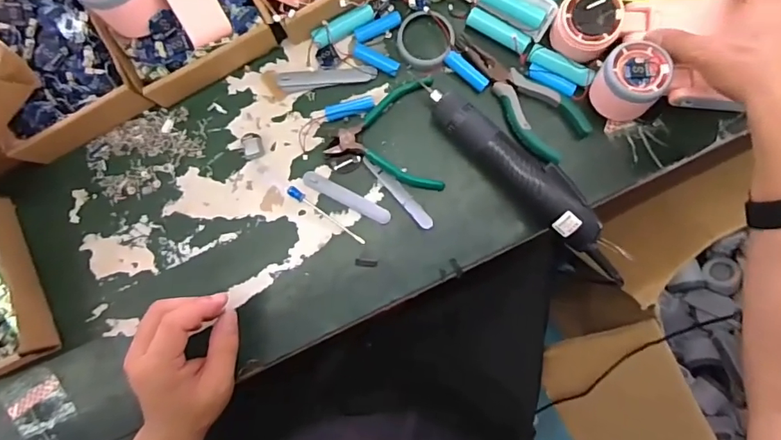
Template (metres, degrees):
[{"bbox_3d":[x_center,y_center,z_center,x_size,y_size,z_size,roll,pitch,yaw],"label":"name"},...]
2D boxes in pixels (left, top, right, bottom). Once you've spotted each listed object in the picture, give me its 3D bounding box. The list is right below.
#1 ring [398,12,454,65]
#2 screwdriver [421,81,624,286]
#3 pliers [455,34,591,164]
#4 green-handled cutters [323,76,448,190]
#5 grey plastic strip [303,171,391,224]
[{"bbox_3d":[0.036,-0.184,0.491,0.058,0.011,0.054,0,85,0],"label":"ring"},{"bbox_3d":[0.123,-0.045,0.461,0.047,0.049,0.235,-45,86,-3],"label":"screwdriver"},{"bbox_3d":[0.126,-0.127,0.475,0.060,0.025,0.151,-39,86,-3],"label":"pliers"},{"bbox_3d":[-0.008,-0.080,0.476,0.109,0.012,0.112,-7,85,0],"label":"green-handled cutters"},{"bbox_3d":[-0.044,-0.022,0.481,0.094,0.004,0.015,28,86,3],"label":"grey plastic strip"}]

